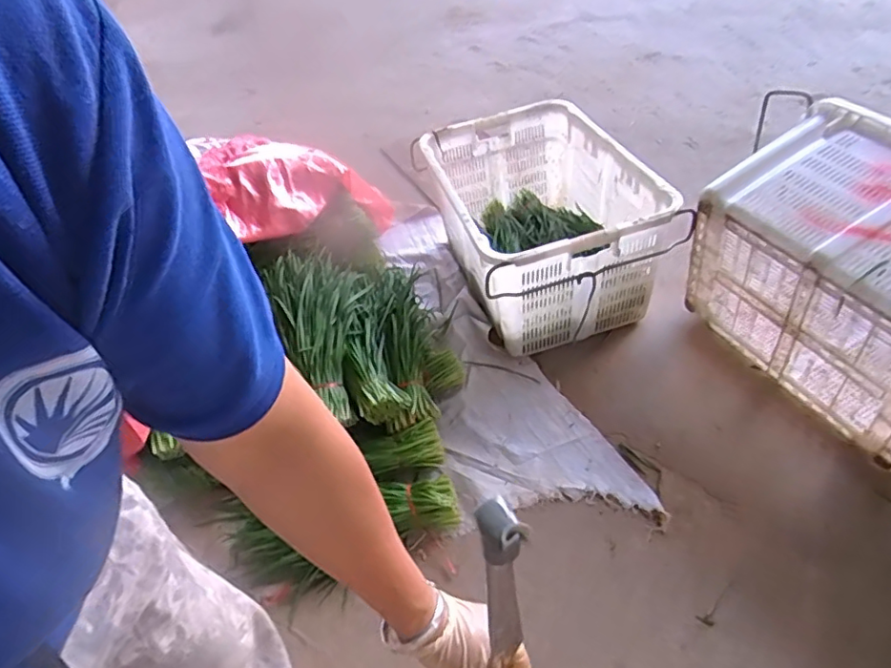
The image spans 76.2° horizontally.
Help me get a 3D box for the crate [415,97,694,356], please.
[{"bbox_3d":[0.227,-0.304,1.513,0.462,0.340,0.650,-19,48,-9],"label":"crate"}]

